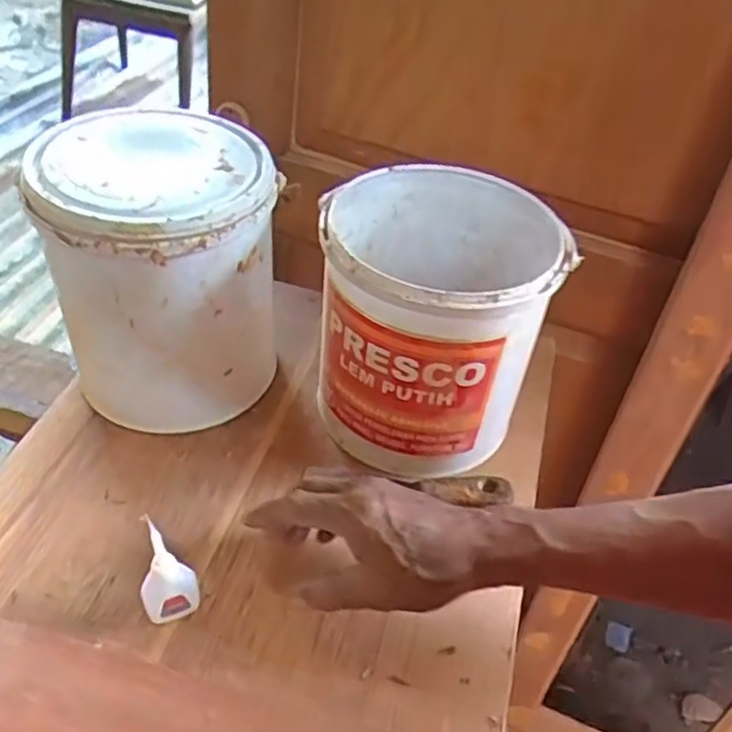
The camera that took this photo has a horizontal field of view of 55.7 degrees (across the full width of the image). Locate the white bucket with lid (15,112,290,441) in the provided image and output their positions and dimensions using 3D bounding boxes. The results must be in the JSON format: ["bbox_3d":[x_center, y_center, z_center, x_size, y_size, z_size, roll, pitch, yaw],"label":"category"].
[{"bbox_3d":[-0.164,-0.078,0.573,0.174,0.202,0.169,-8,45,-16],"label":"white bucket with lid"}]

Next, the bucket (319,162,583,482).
[{"bbox_3d":[0.051,-0.037,0.572,0.180,0.186,0.181,9,43,2],"label":"bucket"}]

